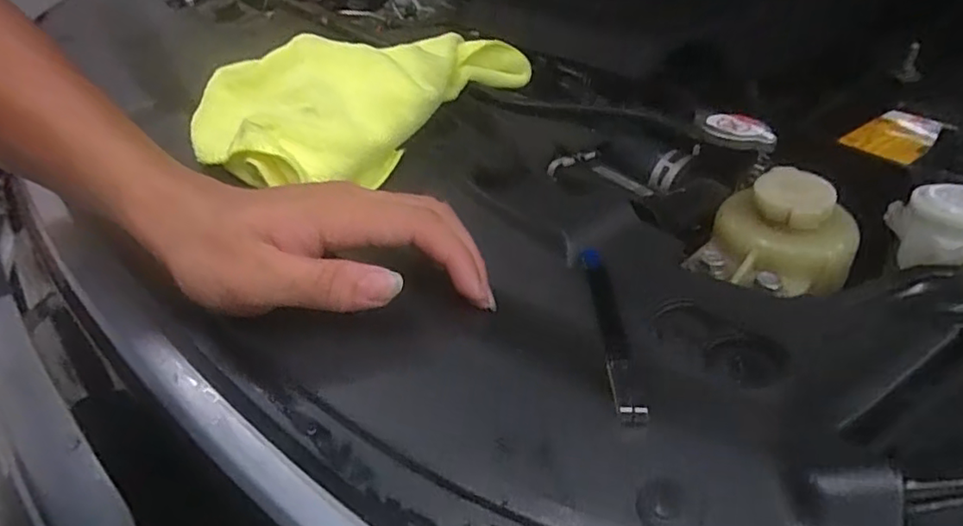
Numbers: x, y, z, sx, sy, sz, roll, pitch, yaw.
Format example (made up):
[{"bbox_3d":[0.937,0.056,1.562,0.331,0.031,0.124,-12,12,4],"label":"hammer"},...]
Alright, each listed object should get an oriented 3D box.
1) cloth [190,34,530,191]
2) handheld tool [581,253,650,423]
[{"bbox_3d":[-0.092,-0.137,0.477,0.142,0.058,0.253,18,41,26],"label":"cloth"},{"bbox_3d":[0.058,0.026,0.284,0.015,0.015,0.141,0,22,4],"label":"handheld tool"}]

